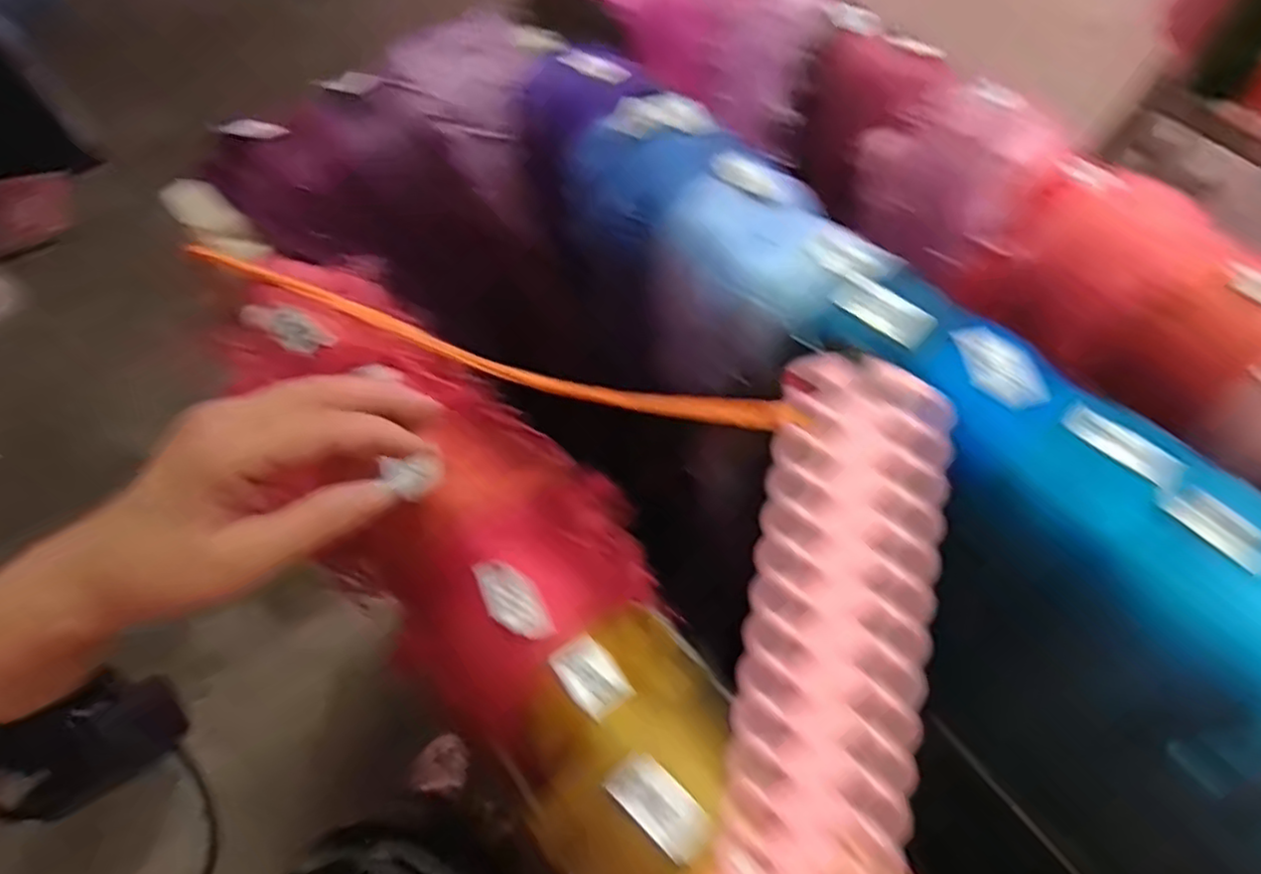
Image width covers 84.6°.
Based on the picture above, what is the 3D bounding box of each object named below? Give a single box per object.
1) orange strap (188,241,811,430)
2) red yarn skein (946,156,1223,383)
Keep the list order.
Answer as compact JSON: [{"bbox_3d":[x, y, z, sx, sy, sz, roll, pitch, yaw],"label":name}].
[{"bbox_3d":[-0.082,-0.048,0.369,0.354,0.053,0.015,18,63,15],"label":"orange strap"},{"bbox_3d":[0.262,-0.105,0.407,0.076,0.066,0.102,-33,63,-14],"label":"red yarn skein"}]

